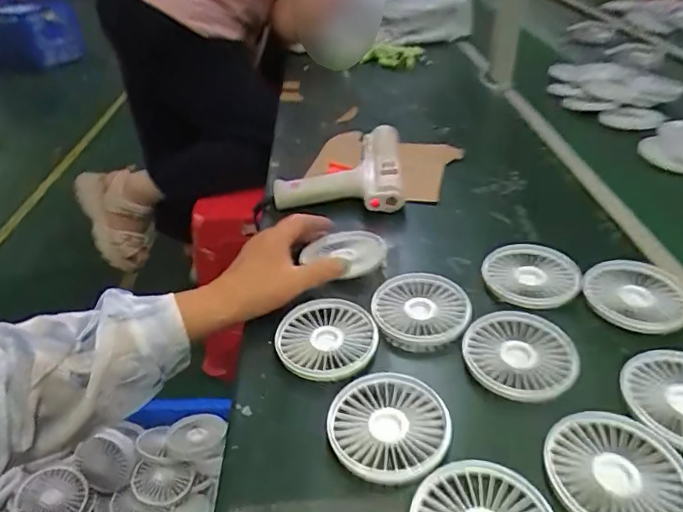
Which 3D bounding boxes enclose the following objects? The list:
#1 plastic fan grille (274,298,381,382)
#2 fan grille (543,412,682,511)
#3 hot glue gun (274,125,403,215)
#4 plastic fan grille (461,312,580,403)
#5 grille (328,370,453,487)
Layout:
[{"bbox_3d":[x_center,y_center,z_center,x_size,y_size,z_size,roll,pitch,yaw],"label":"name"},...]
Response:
[{"bbox_3d":[-0.013,0.074,0.459,0.087,0.015,0.087,-4,37,3],"label":"plastic fan grille"},{"bbox_3d":[0.187,0.146,0.343,0.089,0.007,0.092,-4,37,3],"label":"fan grille"},{"bbox_3d":[0.008,-0.125,0.698,0.168,0.066,0.165,4,35,12],"label":"hot glue gun"},{"bbox_3d":[0.151,0.081,0.431,0.088,0.009,0.090,5,38,15],"label":"plastic fan grille"},{"bbox_3d":[0.036,0.127,0.383,0.089,0.010,0.090,-4,37,3],"label":"grille"}]

